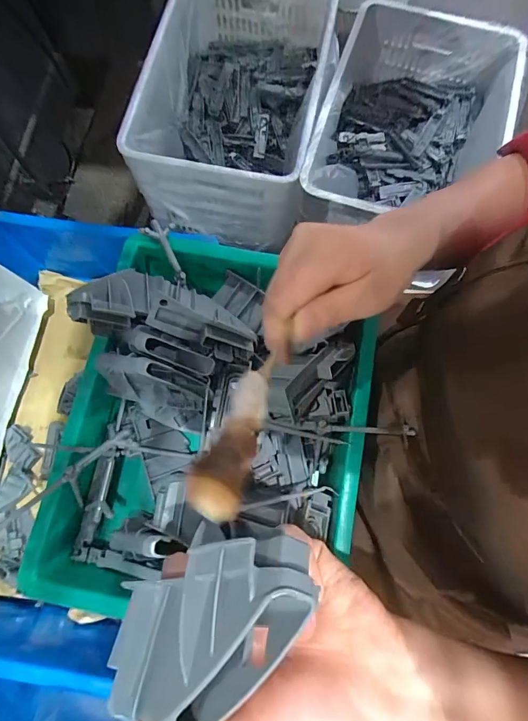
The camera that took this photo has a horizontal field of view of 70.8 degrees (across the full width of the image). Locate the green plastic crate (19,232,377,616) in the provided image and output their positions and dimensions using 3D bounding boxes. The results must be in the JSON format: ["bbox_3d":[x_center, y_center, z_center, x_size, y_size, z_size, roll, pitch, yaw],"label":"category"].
[{"bbox_3d":[-0.044,0.051,0.348,0.273,0.085,0.338,7,74,1],"label":"green plastic crate"}]

